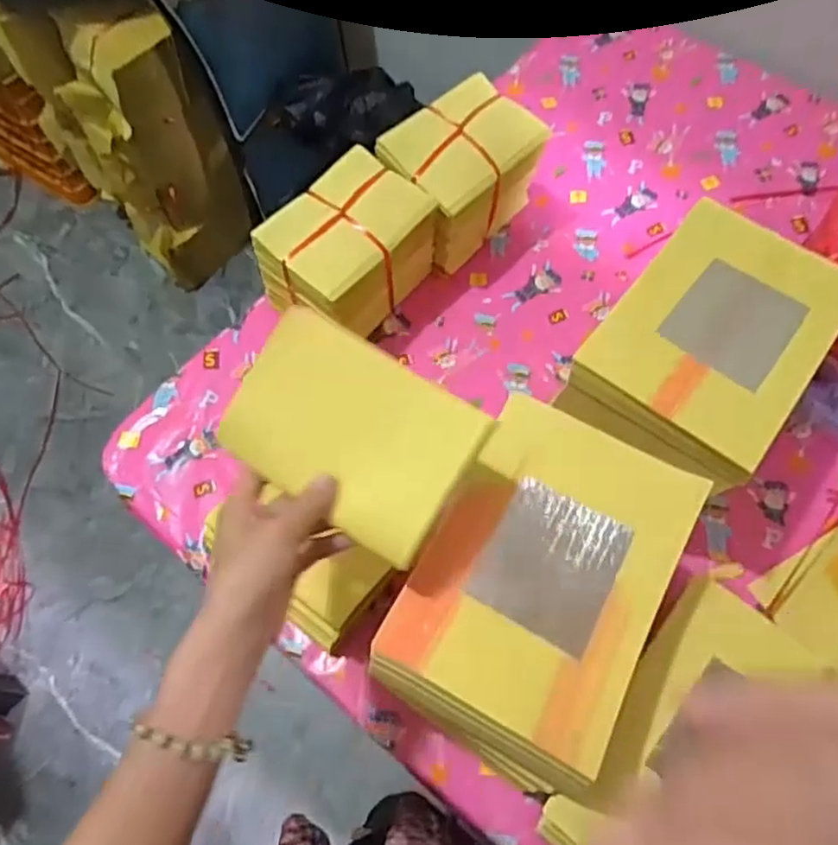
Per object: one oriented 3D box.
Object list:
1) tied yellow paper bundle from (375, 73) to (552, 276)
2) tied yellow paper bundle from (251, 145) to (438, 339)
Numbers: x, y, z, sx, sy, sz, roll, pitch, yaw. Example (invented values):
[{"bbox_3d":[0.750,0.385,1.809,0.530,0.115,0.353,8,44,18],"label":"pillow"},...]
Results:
[{"bbox_3d":[0.051,-0.288,0.790,0.113,0.145,0.158,41,73,18],"label":"tied yellow paper bundle"},{"bbox_3d":[-0.076,-0.188,0.750,0.118,0.129,0.168,34,71,16],"label":"tied yellow paper bundle"}]

